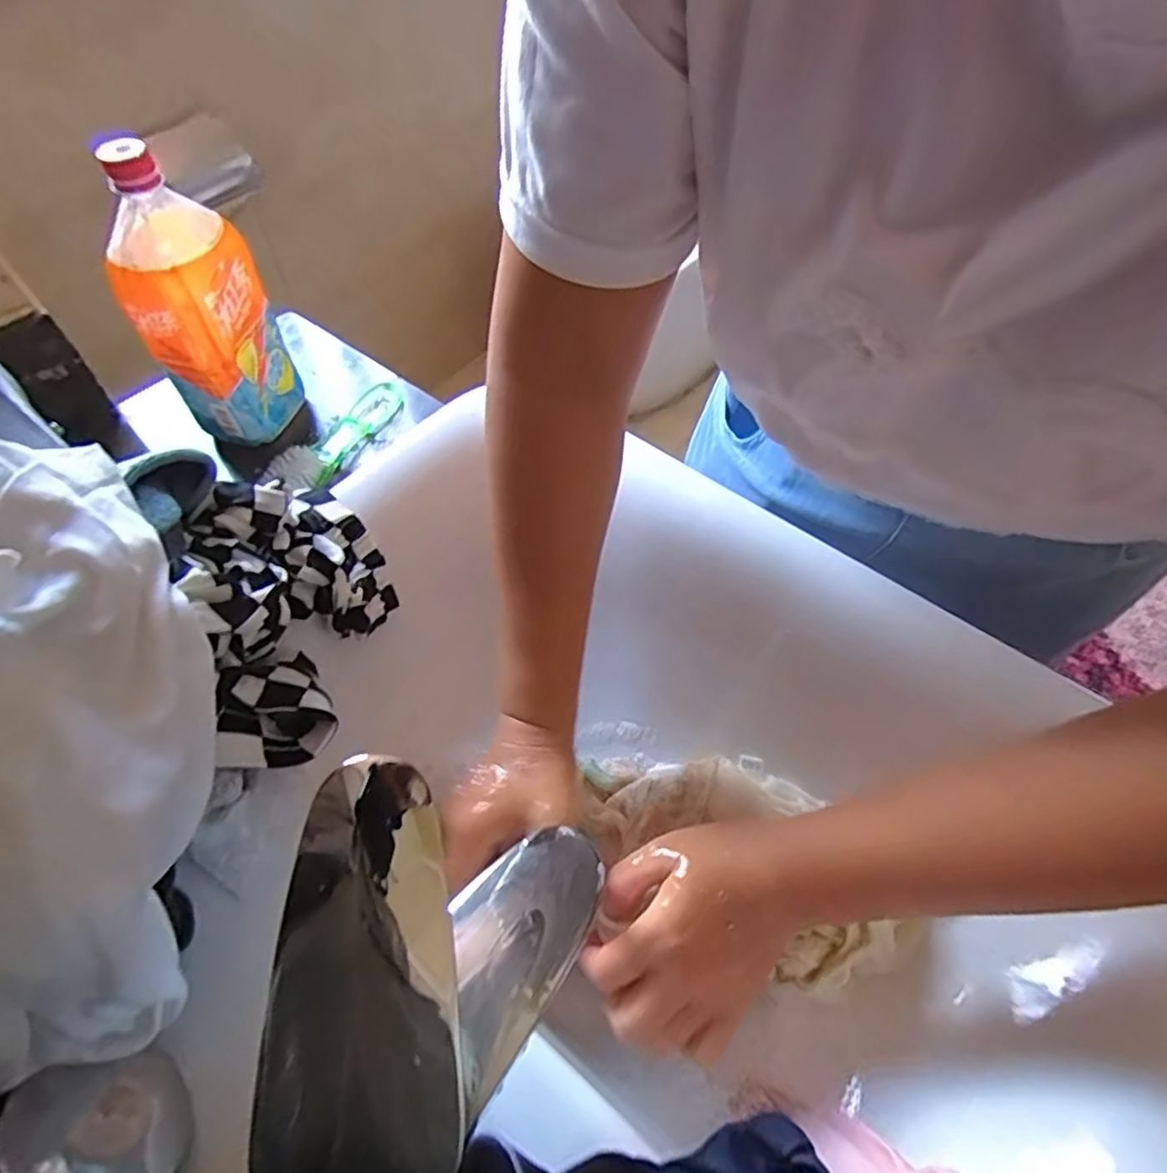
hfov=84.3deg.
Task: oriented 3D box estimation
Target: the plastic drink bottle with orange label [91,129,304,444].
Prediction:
[{"bbox_3d":[-0.293,-0.216,0.505,0.058,0.209,0.097,24,60,14],"label":"plastic drink bottle with orange label"}]

